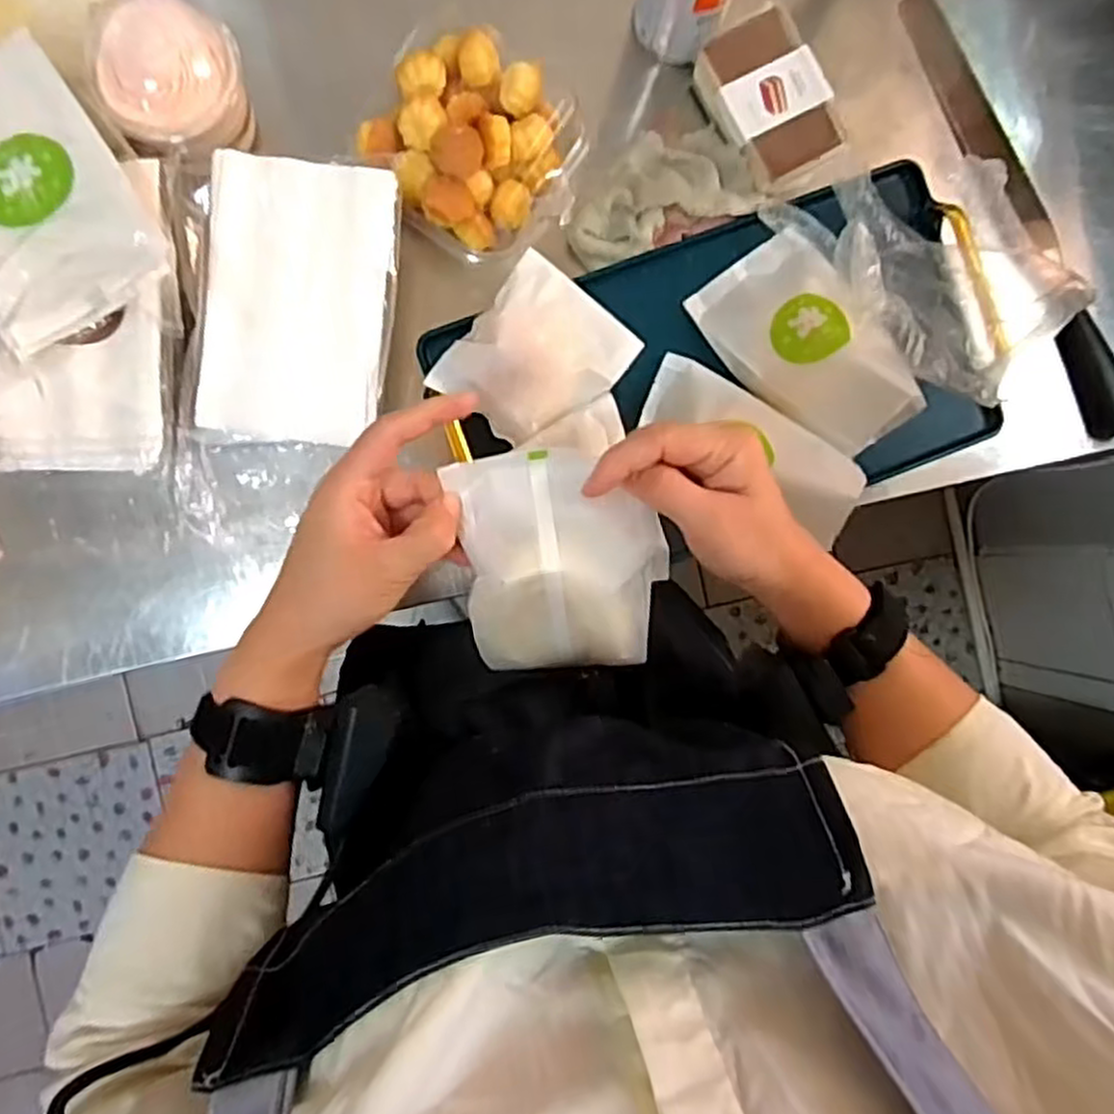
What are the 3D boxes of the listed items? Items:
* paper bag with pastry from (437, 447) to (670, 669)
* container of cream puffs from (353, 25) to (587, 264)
[{"bbox_3d":[0.003,0.005,0.386,0.099,0.046,0.107,-1,94,6],"label":"paper bag with pastry"},{"bbox_3d":[-0.054,-0.281,0.522,0.135,0.049,0.132,38,87,-4],"label":"container of cream puffs"}]

